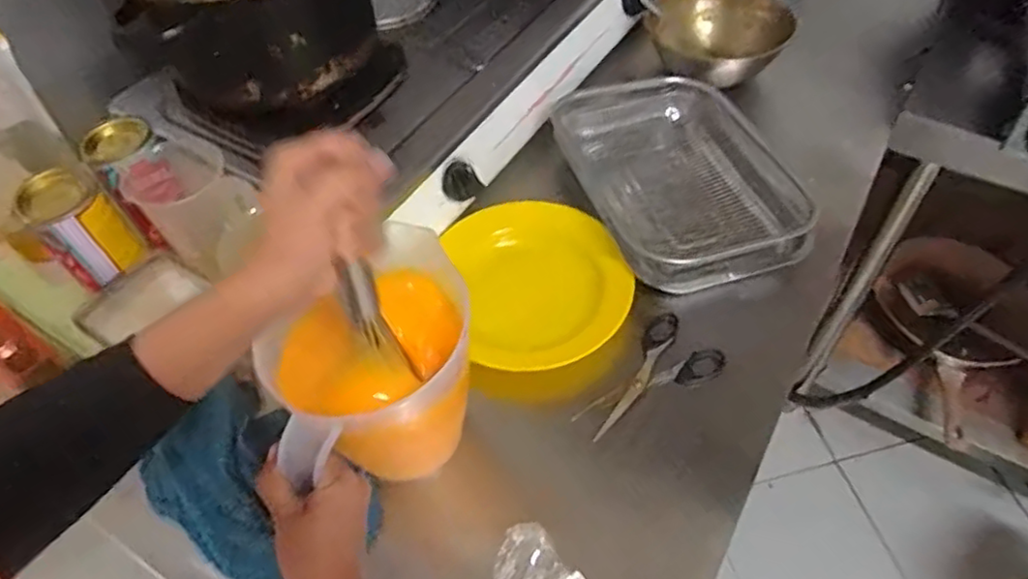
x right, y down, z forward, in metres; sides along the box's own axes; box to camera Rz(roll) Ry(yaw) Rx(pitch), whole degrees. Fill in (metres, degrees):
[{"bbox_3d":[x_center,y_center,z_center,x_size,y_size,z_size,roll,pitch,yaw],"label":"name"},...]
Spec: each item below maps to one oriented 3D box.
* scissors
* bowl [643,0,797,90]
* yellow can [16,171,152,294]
[{"bbox_3d":[0.125,0.085,0.602,0.150,0.004,0.077,-36,59,-21],"label":"scissors"},{"bbox_3d":[0.277,-0.350,0.882,0.183,0.076,0.183,-2,53,2],"label":"bowl"},{"bbox_3d":[-0.418,-0.059,0.625,0.073,0.092,0.071,-2,53,2],"label":"yellow can"}]

